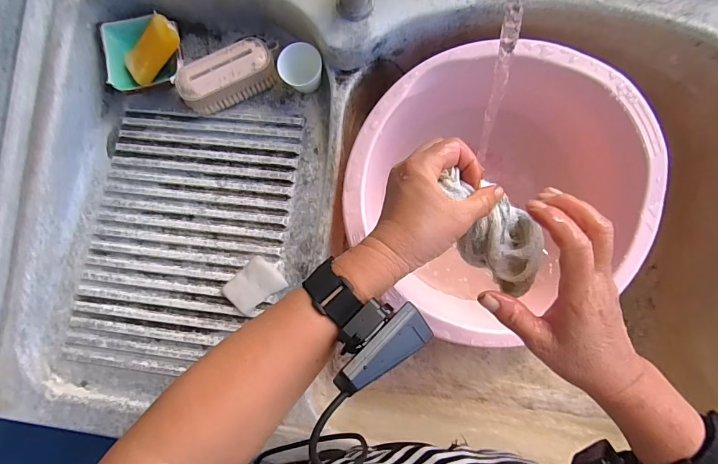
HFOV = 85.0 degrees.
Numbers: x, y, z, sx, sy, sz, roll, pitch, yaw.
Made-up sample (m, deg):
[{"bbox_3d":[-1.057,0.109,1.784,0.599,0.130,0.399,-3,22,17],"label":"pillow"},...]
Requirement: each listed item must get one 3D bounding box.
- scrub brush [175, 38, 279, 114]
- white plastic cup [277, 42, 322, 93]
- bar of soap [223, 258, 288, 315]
[{"bbox_3d":[-0.162,-0.199,0.491,0.132,0.038,0.058,-28,85,2],"label":"scrub brush"},{"bbox_3d":[-0.070,-0.201,0.487,0.049,0.047,0.051,0,87,4],"label":"white plastic cup"},{"bbox_3d":[-0.121,0.064,0.456,0.049,0.017,0.059,42,90,5],"label":"bar of soap"}]

